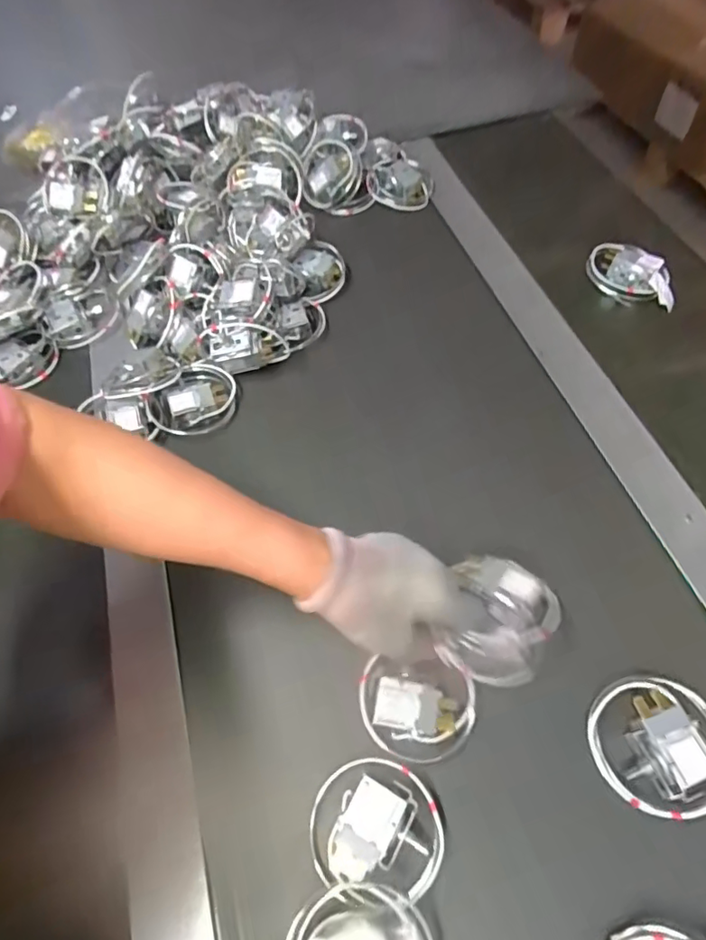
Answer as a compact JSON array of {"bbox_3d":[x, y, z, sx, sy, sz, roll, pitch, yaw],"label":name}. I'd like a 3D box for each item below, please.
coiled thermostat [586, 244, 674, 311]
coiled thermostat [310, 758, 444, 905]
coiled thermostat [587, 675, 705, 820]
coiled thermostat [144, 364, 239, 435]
[{"bbox_3d":[0.299,-0.206,0.574,0.095,0.034,0.052,32,66,21],"label":"coiled thermostat"},{"bbox_3d":[0.015,0.225,0.341,0.082,0.030,0.070,5,59,7],"label":"coiled thermostat"},{"bbox_3d":[0.199,0.181,0.351,0.077,0.028,0.080,-22,52,5],"label":"coiled thermostat"},{"bbox_3d":[-0.160,-0.075,0.531,0.085,0.031,0.078,-15,59,-5],"label":"coiled thermostat"}]

